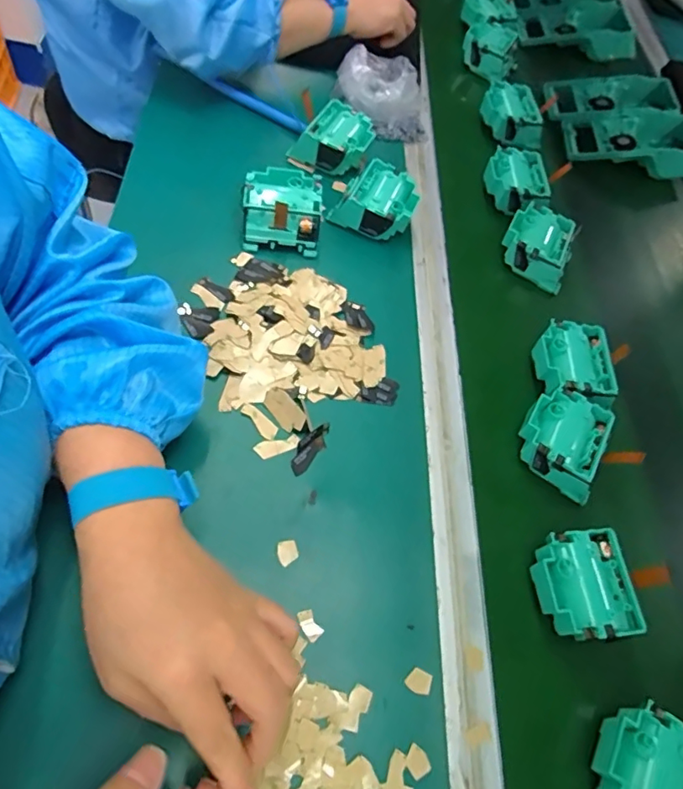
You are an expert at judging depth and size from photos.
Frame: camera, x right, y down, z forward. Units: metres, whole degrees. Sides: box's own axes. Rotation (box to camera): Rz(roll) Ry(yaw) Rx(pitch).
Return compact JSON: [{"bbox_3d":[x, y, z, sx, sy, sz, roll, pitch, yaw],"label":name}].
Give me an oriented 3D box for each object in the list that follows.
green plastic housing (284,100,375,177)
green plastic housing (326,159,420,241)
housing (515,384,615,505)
[{"bbox_3d":[-0.012,-0.280,0.577,0.083,0.035,0.083,1,61,-1],"label":"green plastic housing"},{"bbox_3d":[0.036,-0.199,0.547,0.079,0.045,0.075,21,62,10],"label":"green plastic housing"},{"bbox_3d":[0.190,0.041,0.456,0.068,0.049,0.077,24,63,11],"label":"housing"}]

